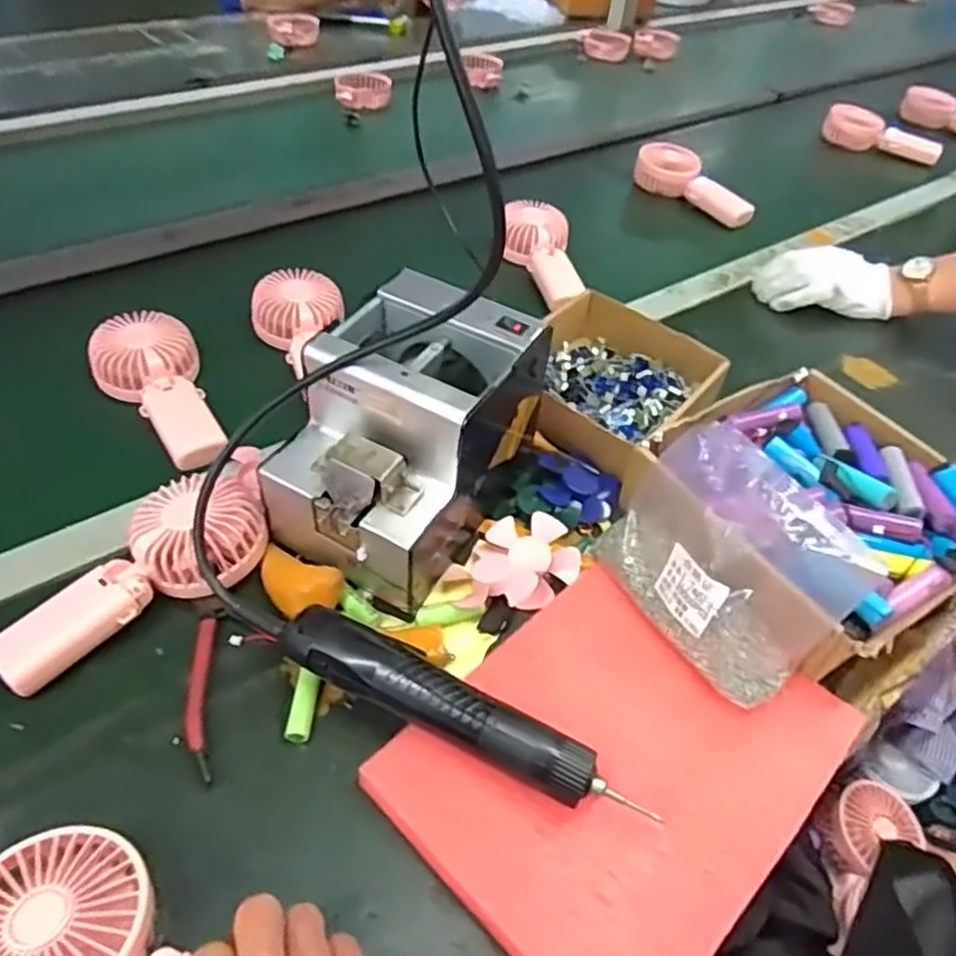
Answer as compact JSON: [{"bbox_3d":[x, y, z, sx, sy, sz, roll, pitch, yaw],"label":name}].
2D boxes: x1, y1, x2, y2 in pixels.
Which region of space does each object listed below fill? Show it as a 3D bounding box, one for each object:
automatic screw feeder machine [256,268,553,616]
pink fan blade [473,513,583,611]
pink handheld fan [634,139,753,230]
[{"bbox_3d":[-0.053,-0.032,0.526,0.129,0.143,0.179,26,49,18],"label":"automatic screw feeder machine"},{"bbox_3d":[0.038,0.061,0.530,0.073,0.021,0.079,3,46,-3],"label":"pink fan blade"},{"bbox_3d":[0.293,-0.399,0.982,0.070,0.054,0.170,-20,51,-23],"label":"pink handheld fan"}]

